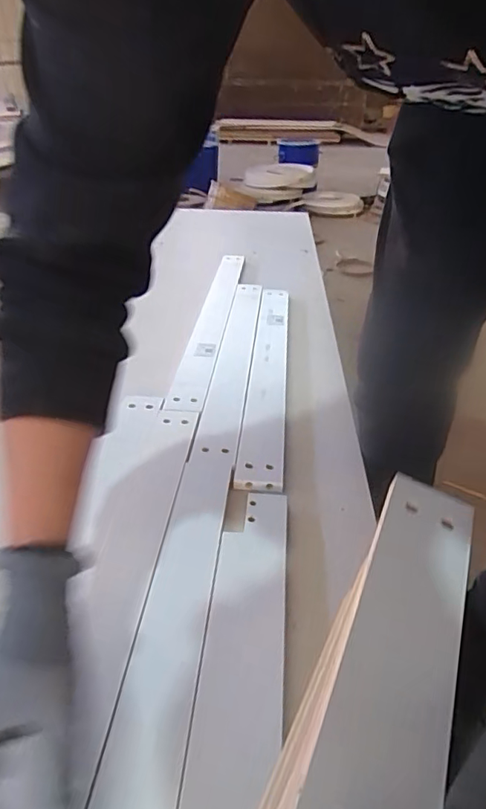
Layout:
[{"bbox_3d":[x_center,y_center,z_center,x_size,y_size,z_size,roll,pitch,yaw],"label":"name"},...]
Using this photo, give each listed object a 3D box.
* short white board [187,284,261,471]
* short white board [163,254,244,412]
[{"bbox_3d":[-0.015,-0.108,1.066,0.068,0.016,0.749,3,33,4],"label":"short white board"},{"bbox_3d":[-0.069,-0.215,1.233,0.071,0.028,0.868,3,33,4],"label":"short white board"}]

